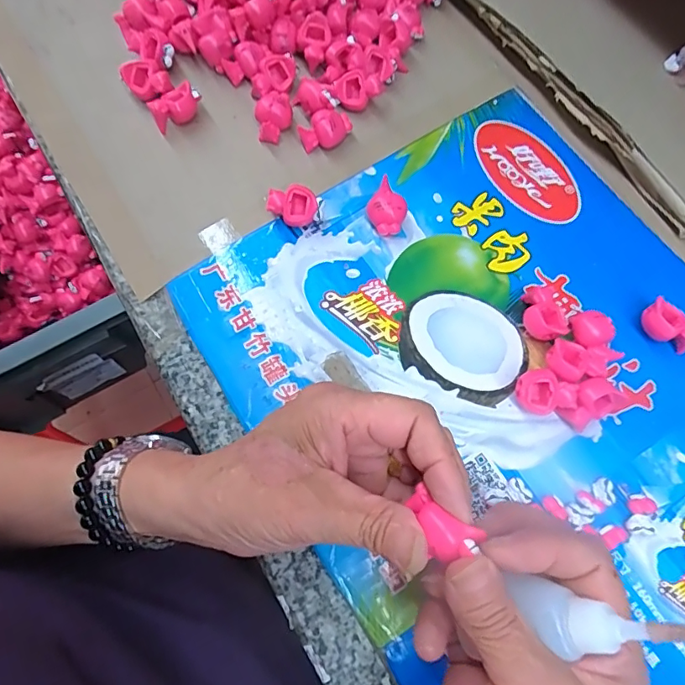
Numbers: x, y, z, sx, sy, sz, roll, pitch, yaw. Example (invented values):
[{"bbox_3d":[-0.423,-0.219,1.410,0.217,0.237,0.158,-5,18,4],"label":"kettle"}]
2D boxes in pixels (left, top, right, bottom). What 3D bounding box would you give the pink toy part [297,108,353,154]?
[{"bbox_3d":[-0.012,-0.147,0.341,0.036,0.022,0.018,-29,74,-9],"label":"pink toy part"}]

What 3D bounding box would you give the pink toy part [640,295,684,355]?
[{"bbox_3d":[0.198,-0.009,0.298,0.018,0.019,0.033,-41,76,-13],"label":"pink toy part"}]

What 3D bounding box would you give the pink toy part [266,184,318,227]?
[{"bbox_3d":[-0.033,-0.088,0.321,0.031,0.022,0.020,-10,72,-3],"label":"pink toy part"}]

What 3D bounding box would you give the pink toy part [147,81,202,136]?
[{"bbox_3d":[-0.117,-0.165,0.344,0.035,0.027,0.020,-30,74,-10],"label":"pink toy part"}]

